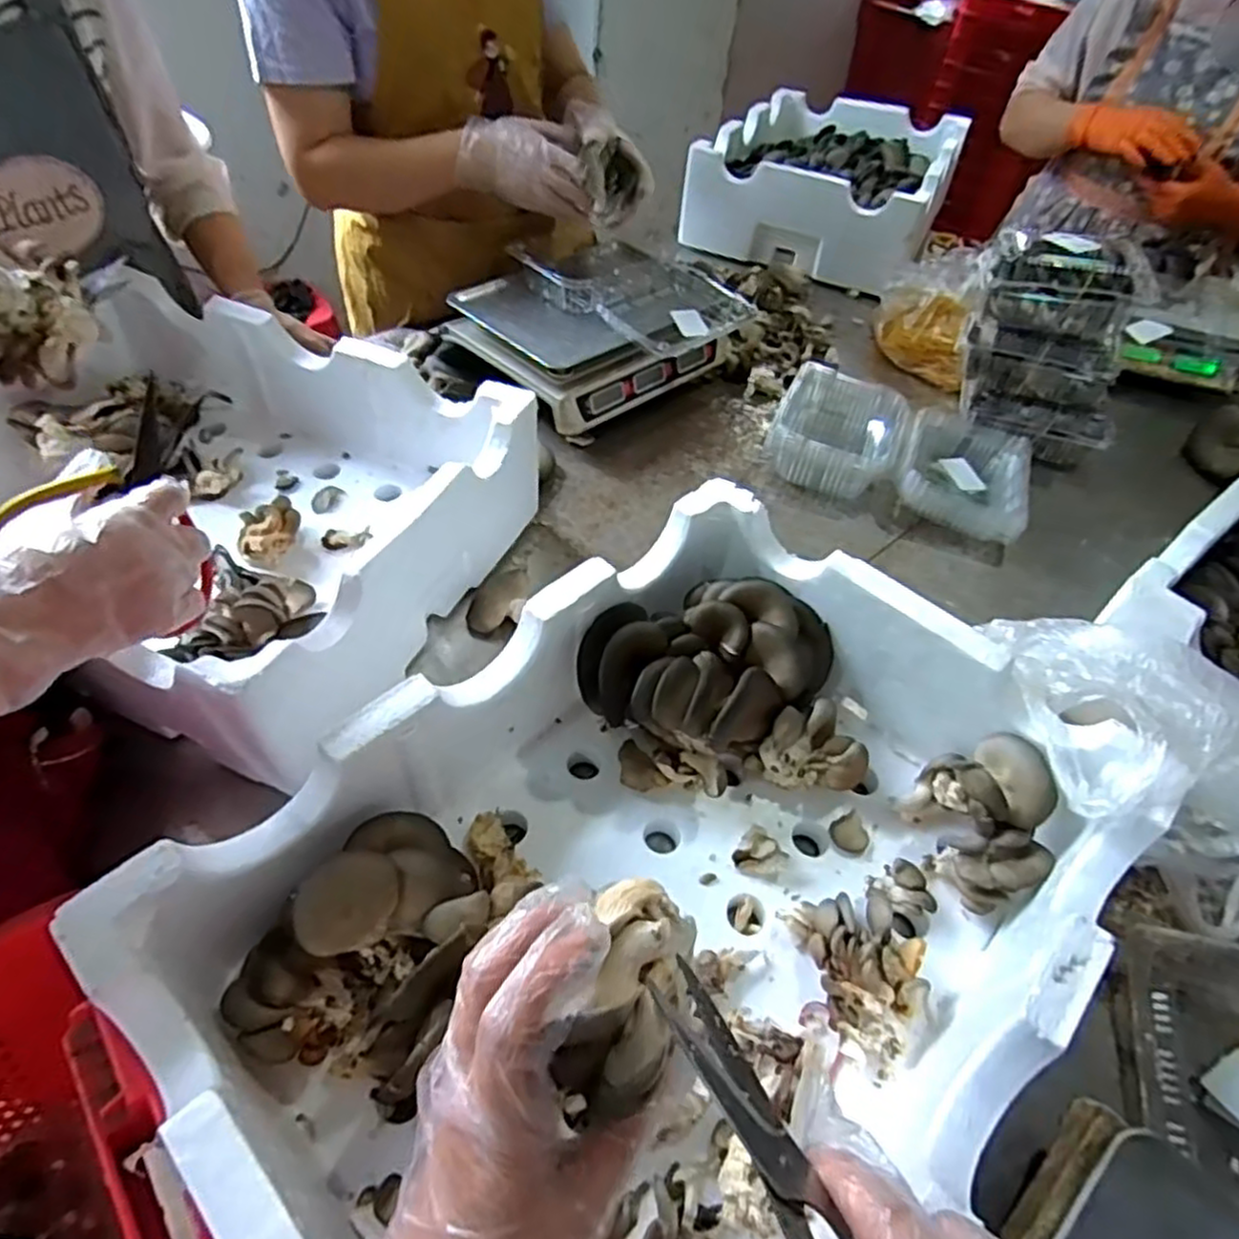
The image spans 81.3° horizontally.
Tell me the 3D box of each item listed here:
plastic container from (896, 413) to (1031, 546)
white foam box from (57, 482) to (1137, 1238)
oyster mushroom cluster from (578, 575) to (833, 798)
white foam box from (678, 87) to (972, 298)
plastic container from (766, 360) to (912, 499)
[{"bbox_3d":[0.450,-0.197,0.943,0.159,0.058,0.208,22,51,13],"label":"plastic container"},{"bbox_3d":[0.038,0.179,0.490,0.403,0.146,0.548,38,56,25],"label":"white foam box"},{"bbox_3d":[0.075,0.043,0.623,0.207,0.091,0.159,-35,60,-30],"label":"oyster mushroom cluster"},{"bbox_3d":[0.452,-0.944,1.553,0.467,0.151,0.679,21,51,13],"label":"white foam box"},{"bbox_3d":[0.292,-0.252,0.967,0.165,0.066,0.192,17,50,9],"label":"plastic container"}]

